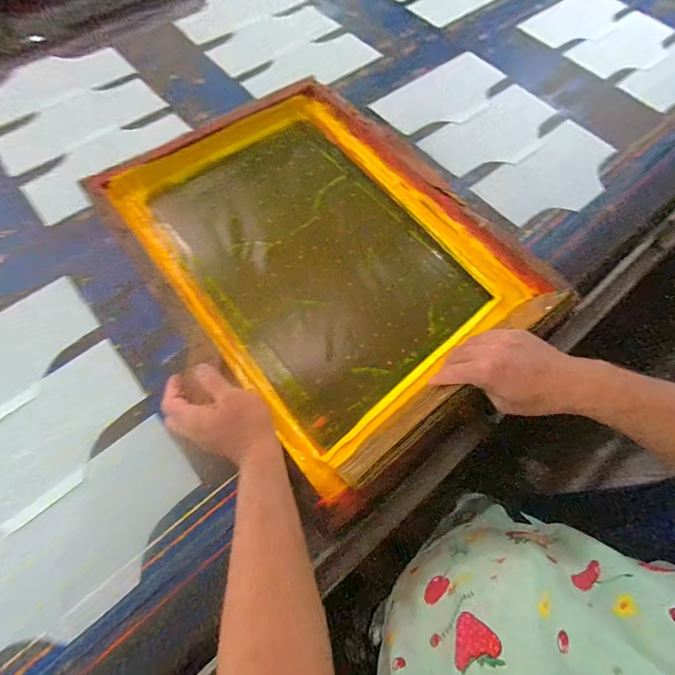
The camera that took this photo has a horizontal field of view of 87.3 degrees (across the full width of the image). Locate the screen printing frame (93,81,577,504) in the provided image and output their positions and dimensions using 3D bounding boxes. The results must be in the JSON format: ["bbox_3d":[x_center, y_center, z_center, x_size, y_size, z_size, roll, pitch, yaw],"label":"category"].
[{"bbox_3d":[-0.039,-0.169,0.604,0.492,0.069,0.679,-37,71,-16],"label":"screen printing frame"}]

